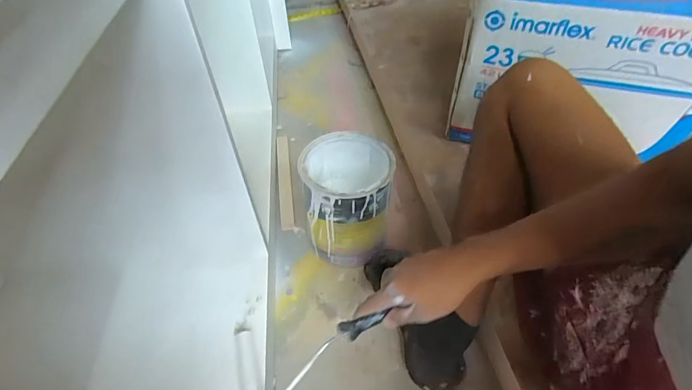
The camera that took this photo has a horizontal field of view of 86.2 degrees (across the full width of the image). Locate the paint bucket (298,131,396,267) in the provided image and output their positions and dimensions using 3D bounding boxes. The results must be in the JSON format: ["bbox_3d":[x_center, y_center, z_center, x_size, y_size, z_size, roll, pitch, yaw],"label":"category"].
[{"bbox_3d":[0.002,0.011,0.707,0.158,0.207,0.172,-8,48,-7],"label":"paint bucket"}]

